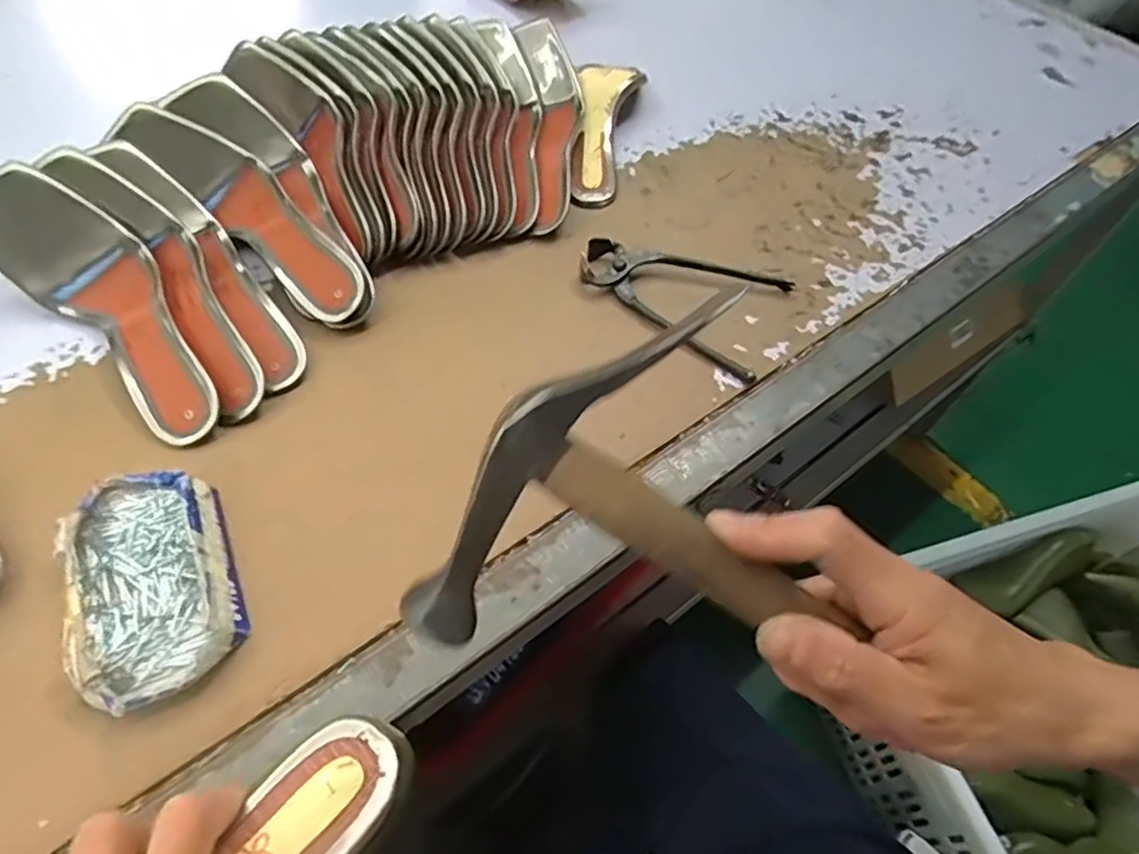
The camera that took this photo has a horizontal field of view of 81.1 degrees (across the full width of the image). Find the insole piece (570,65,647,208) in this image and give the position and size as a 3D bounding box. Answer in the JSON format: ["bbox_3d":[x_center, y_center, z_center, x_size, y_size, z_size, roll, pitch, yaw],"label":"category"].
[{"bbox_3d":[0.031,-0.290,0.647,0.056,0.029,0.185,10,67,3],"label":"insole piece"}]

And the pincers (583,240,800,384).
[{"bbox_3d":[0.087,-0.109,0.539,0.163,0.030,0.121,21,56,11],"label":"pincers"}]

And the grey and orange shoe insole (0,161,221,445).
[{"bbox_3d":[-0.313,-0.082,0.455,0.082,0.059,0.235,-39,79,-27],"label":"grey and orange shoe insole"}]

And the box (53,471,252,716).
[{"bbox_3d":[-0.230,0.082,0.367,0.076,0.030,0.137,-21,59,-17],"label":"box"}]

